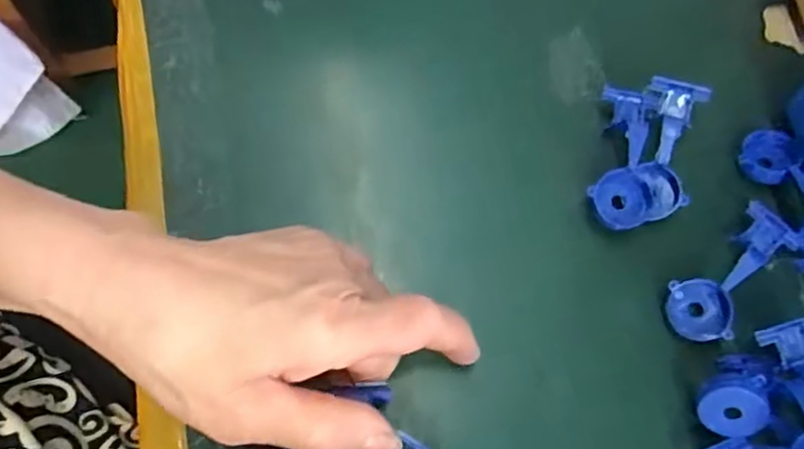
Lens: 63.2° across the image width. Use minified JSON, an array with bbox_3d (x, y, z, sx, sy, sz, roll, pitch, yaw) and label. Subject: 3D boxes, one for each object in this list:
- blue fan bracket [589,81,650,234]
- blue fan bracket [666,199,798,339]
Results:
[{"bbox_3d":[0.110,-0.036,0.327,0.028,0.022,0.078,5,73,-1],"label":"blue fan bracket"},{"bbox_3d":[0.158,0.023,0.310,0.075,0.020,0.031,-42,79,-13],"label":"blue fan bracket"}]

